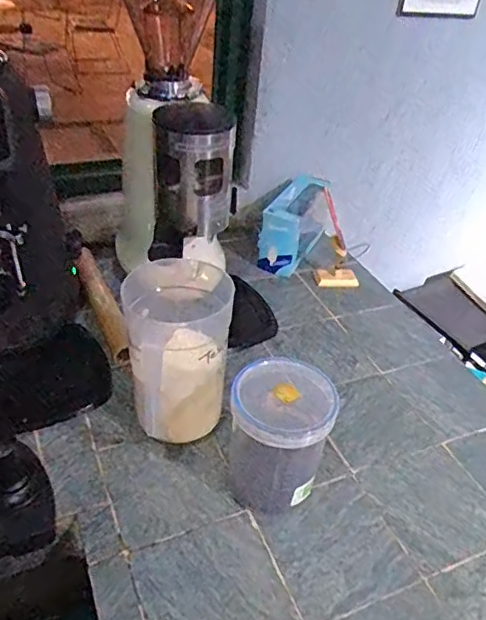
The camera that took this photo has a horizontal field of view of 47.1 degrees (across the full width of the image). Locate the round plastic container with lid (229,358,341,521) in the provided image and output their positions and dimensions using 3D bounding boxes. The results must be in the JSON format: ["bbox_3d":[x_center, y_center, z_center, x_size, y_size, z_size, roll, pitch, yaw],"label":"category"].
[{"bbox_3d":[0.040,0.154,0.669,0.115,0.164,0.111,4,36,-3],"label":"round plastic container with lid"}]

